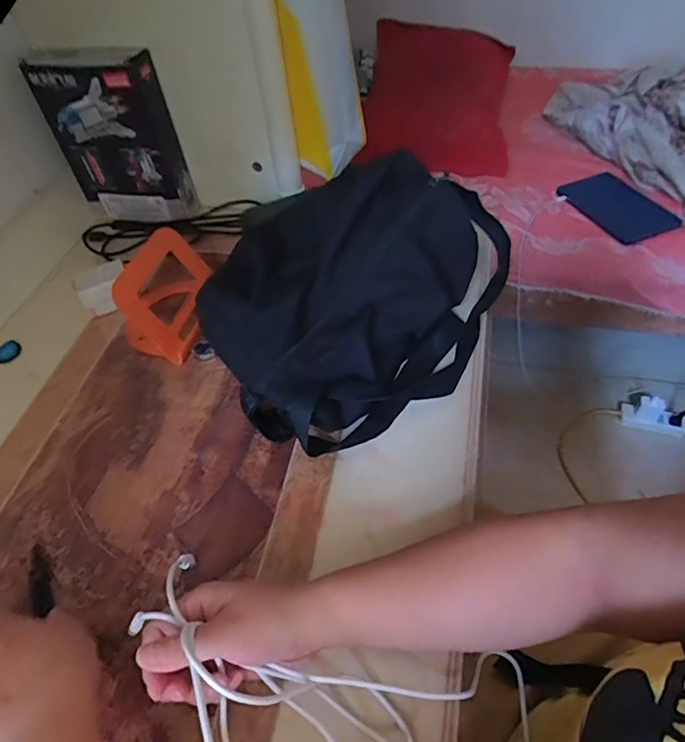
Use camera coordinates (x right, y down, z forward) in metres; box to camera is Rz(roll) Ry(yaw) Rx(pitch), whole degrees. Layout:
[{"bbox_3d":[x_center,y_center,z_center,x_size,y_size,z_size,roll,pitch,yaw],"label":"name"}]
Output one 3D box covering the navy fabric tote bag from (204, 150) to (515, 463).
[{"bbox_3d":[0.005,-0.083,0.517,0.261,0.128,0.319,19,55,20],"label":"navy fabric tote bag"}]

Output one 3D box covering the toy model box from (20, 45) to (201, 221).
[{"bbox_3d":[-0.301,-0.311,0.673,0.145,0.202,0.063,10,53,14],"label":"toy model box"}]

